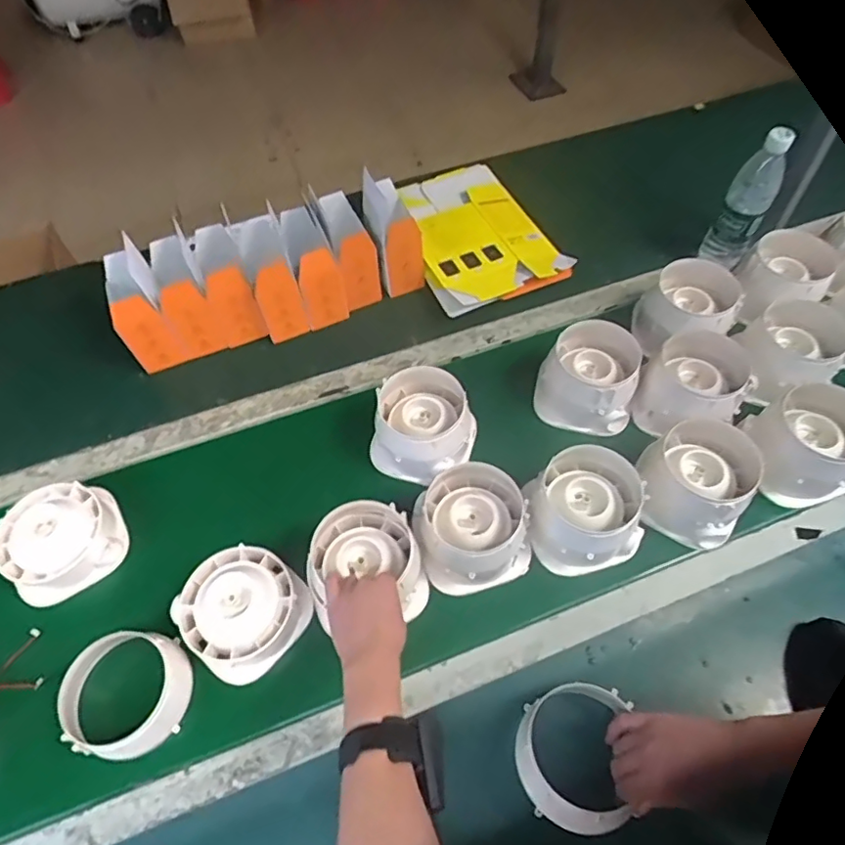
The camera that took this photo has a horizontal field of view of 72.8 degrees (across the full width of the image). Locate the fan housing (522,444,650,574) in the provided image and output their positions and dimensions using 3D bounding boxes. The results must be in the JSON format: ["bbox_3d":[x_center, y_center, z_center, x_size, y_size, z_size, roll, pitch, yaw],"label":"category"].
[{"bbox_3d":[0.199,0.103,0.703,0.128,0.096,0.126,1,56,3],"label":"fan housing"}]

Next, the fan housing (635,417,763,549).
[{"bbox_3d":[0.345,0.070,0.718,0.124,0.088,0.132,-1,56,2],"label":"fan housing"}]

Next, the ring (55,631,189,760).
[{"bbox_3d":[-0.323,0.296,0.626,0.124,0.058,0.118,-1,56,2],"label":"ring"}]

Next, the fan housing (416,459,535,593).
[{"bbox_3d":[0.057,0.121,0.699,0.129,0.091,0.137,-1,56,2],"label":"fan housing"}]

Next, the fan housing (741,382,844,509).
[{"bbox_3d":[0.491,0.028,0.732,0.136,0.093,0.127,0,56,1],"label":"fan housing"}]

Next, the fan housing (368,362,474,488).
[{"bbox_3d":[0.003,0.002,0.780,0.134,0.088,0.127,-1,56,2],"label":"fan housing"}]

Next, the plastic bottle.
[{"bbox_3d":[0.509,-0.345,0.898,0.069,0.227,0.056,25,60,16],"label":"plastic bottle"}]

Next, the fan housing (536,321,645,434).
[{"bbox_3d":[0.236,-0.065,0.811,0.127,0.100,0.126,15,58,12],"label":"fan housing"}]

